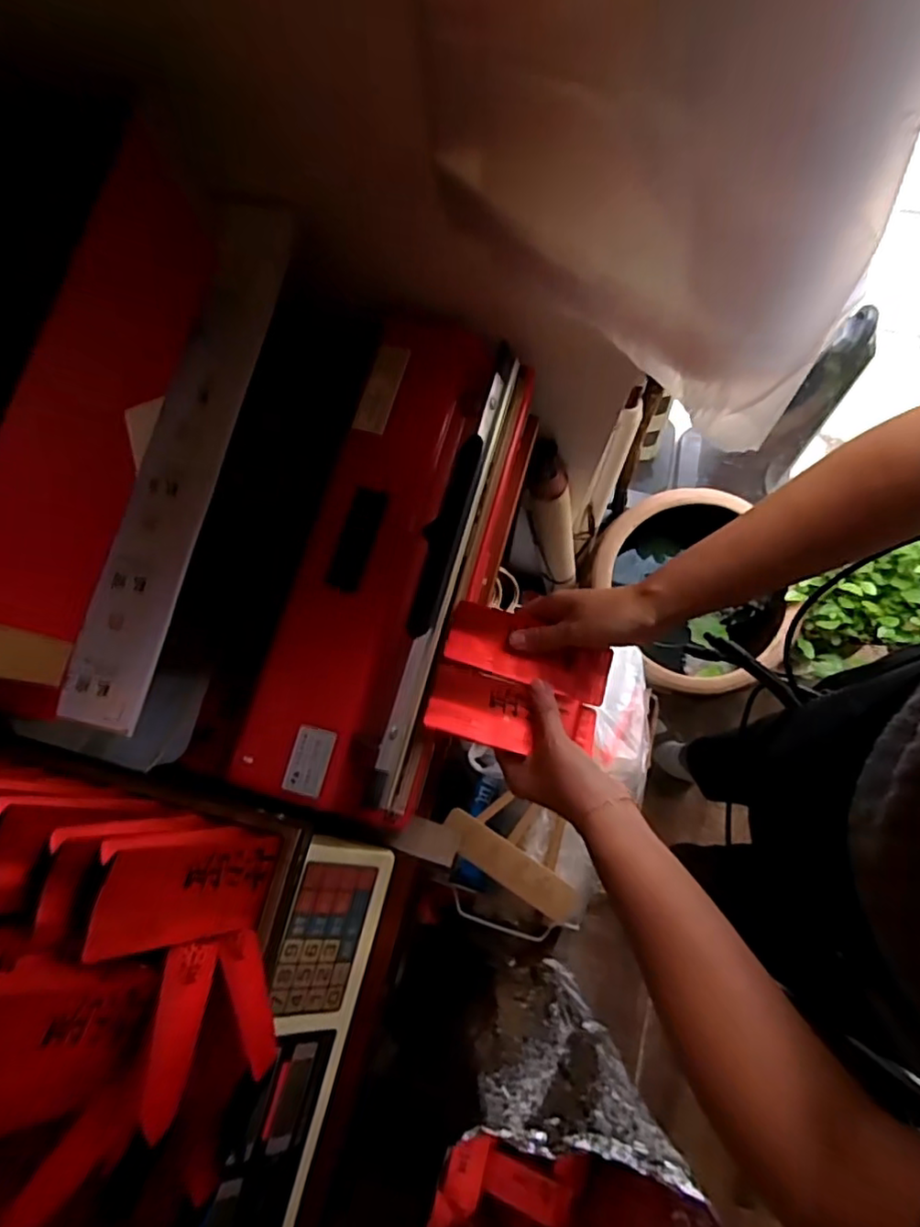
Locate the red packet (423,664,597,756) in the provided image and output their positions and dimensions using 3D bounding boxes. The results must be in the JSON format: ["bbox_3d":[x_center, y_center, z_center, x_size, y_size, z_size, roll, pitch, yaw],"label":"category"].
[{"bbox_3d":[0.044,0.080,0.493,0.137,0.015,0.054,11,77,-5],"label":"red packet"}]

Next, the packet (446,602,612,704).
[{"bbox_3d":[0.059,0.033,0.505,0.141,0.017,0.049,19,77,-8],"label":"packet"}]

